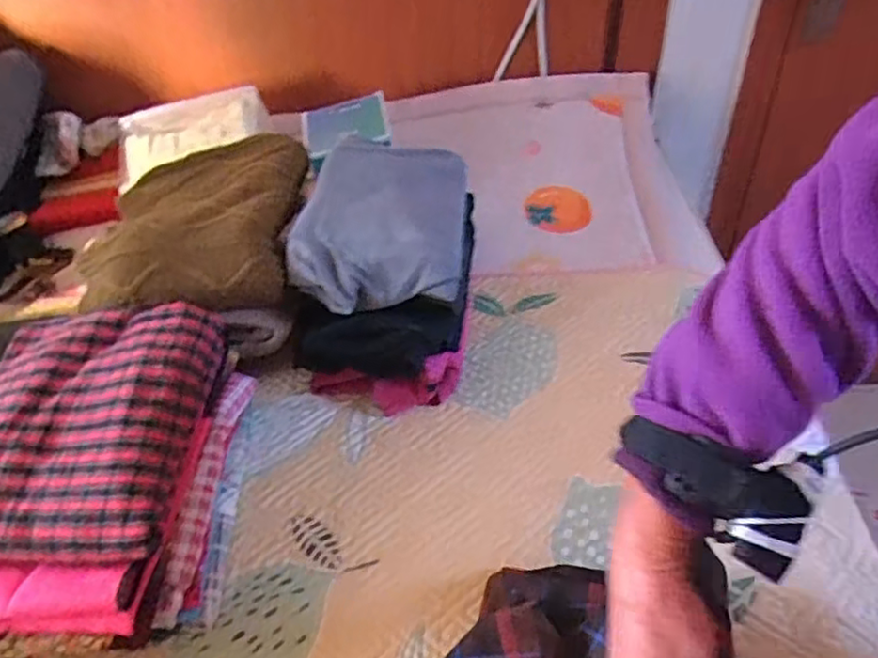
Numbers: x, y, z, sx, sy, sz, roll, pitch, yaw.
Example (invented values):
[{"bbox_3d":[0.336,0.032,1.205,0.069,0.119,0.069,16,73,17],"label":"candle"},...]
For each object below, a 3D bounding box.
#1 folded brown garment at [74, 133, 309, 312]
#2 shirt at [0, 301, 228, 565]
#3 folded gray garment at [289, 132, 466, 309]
[{"bbox_3d":[-0.274,-0.122,0.766,0.224,0.072,0.256,-3,41,2],"label":"folded brown garment"},{"bbox_3d":[-0.314,0.075,0.570,0.216,0.055,0.231,-1,41,4],"label":"shirt"},{"bbox_3d":[-0.062,-0.137,0.762,0.175,0.064,0.254,0,41,5],"label":"folded gray garment"}]

